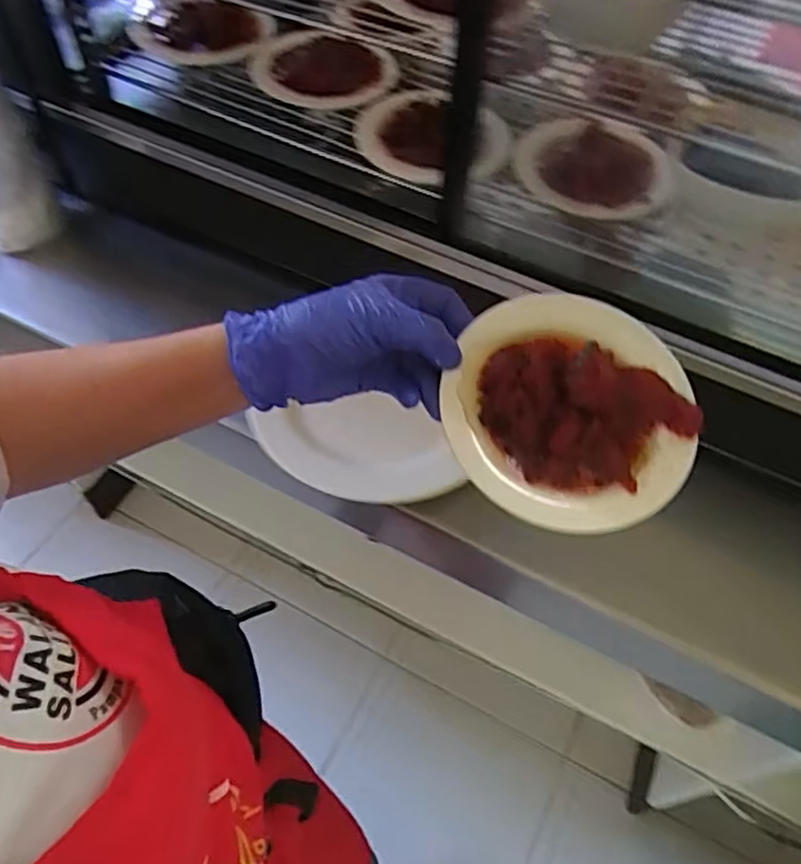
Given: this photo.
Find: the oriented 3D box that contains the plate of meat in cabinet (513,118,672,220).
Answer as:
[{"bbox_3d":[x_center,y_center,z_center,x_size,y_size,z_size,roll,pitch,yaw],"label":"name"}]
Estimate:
[{"bbox_3d":[0.180,-0.247,0.632,0.139,0.034,0.133,2,55,-3],"label":"plate of meat in cabinet"}]

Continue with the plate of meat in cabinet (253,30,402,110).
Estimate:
[{"bbox_3d":[-0.086,-0.385,0.701,0.142,0.032,0.119,23,57,12],"label":"plate of meat in cabinet"}]

